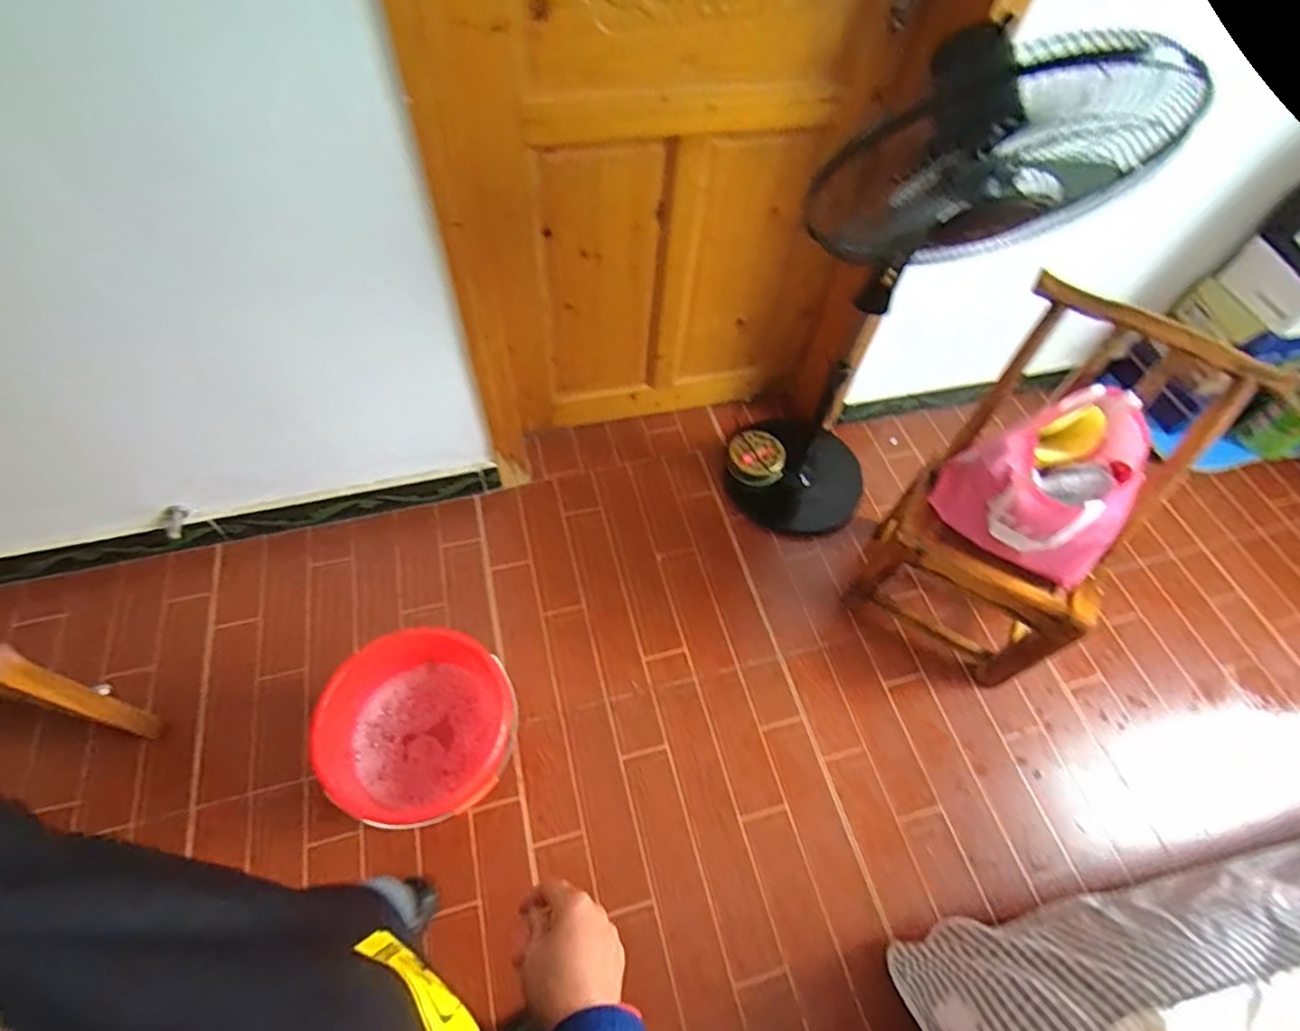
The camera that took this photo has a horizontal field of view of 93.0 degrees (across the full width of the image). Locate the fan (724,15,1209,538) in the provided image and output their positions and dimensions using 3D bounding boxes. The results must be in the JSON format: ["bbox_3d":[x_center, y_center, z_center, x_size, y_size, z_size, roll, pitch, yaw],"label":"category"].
[{"bbox_3d":[0.400,-0.312,1.172,0.367,1.026,0.358,-7,59,-7],"label":"fan"}]

